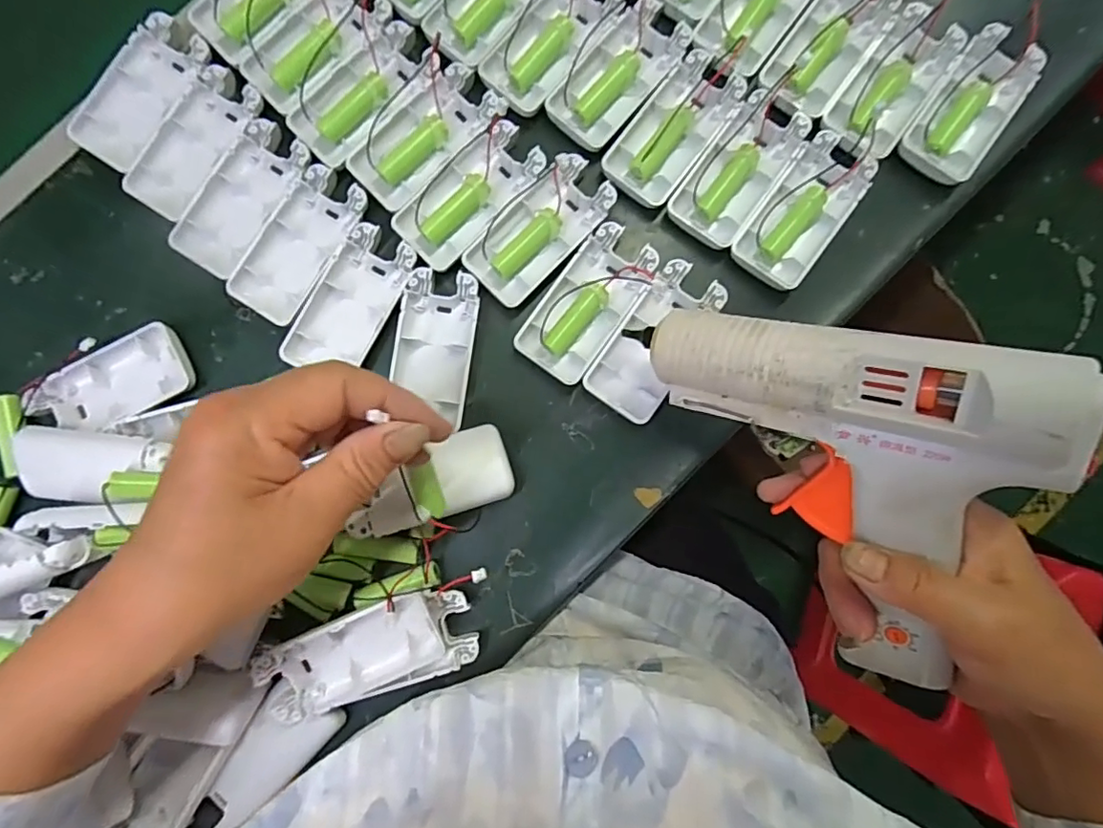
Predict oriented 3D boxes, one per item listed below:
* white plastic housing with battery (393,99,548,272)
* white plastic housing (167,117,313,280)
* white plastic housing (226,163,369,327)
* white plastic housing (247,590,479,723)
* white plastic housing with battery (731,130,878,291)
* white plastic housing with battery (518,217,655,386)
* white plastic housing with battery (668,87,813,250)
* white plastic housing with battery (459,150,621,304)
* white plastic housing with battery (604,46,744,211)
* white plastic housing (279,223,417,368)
[{"bbox_3d":[-0.050,-0.135,0.341,0.046,0.017,0.098,43,89,4],"label":"white plastic housing with battery"},{"bbox_3d":[-0.189,-0.132,0.342,0.045,0.013,0.094,35,88,4],"label":"white plastic housing"},{"bbox_3d":[-0.152,-0.101,0.345,0.045,0.022,0.095,34,88,4],"label":"white plastic housing"},{"bbox_3d":[-0.100,0.133,0.310,0.109,0.032,0.048,-15,86,1],"label":"white plastic housing"},{"bbox_3d":[0.149,-0.119,0.333,0.045,0.016,0.091,36,88,4],"label":"white plastic housing with battery"},{"bbox_3d":[0.022,-0.066,0.335,0.047,0.016,0.093,35,88,4],"label":"white plastic housing with battery"},{"bbox_3d":[0.113,-0.145,0.337,0.047,0.017,0.091,36,88,4],"label":"white plastic housing with battery"},{"bbox_3d":[-0.007,-0.110,0.339,0.048,0.017,0.094,42,89,4],"label":"white plastic housing with battery"},{"bbox_3d":[0.073,-0.171,0.339,0.044,0.020,0.091,37,88,4],"label":"white plastic housing with battery"},{"bbox_3d":[-0.119,-0.066,0.338,0.044,0.017,0.092,28,88,3],"label":"white plastic housing"}]

